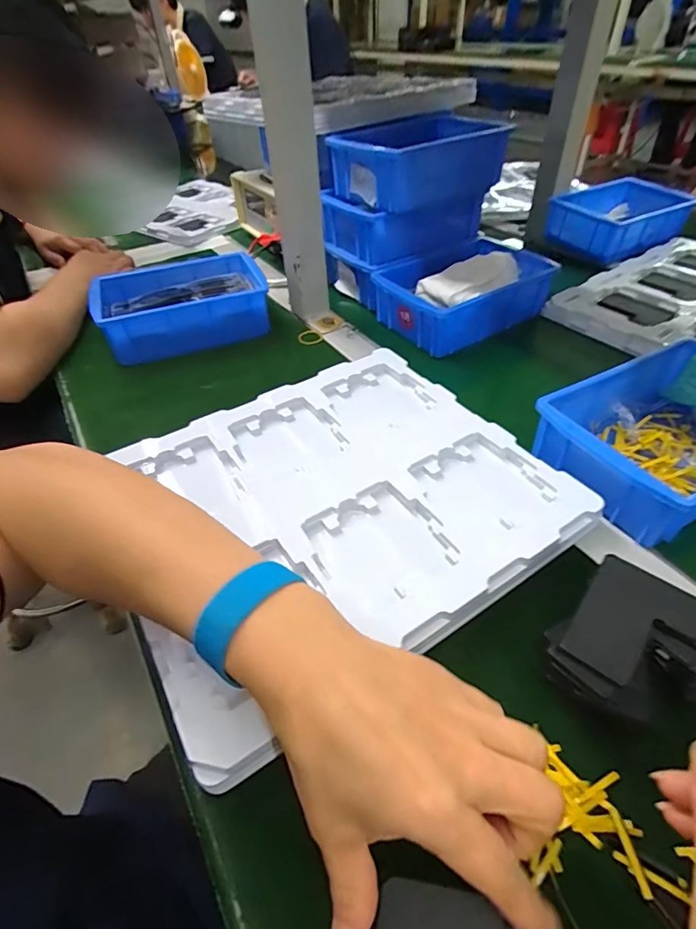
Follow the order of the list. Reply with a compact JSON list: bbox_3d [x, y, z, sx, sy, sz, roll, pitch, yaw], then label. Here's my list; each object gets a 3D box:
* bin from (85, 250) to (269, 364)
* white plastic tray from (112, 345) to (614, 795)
[{"bbox_3d":[-0.209,-0.207,0.598,0.208,0.058,0.141,-20,47,-16],"label":"bin"},{"bbox_3d":[-0.014,0.025,0.375,0.319,0.023,0.276,-27,50,-23],"label":"white plastic tray"}]

